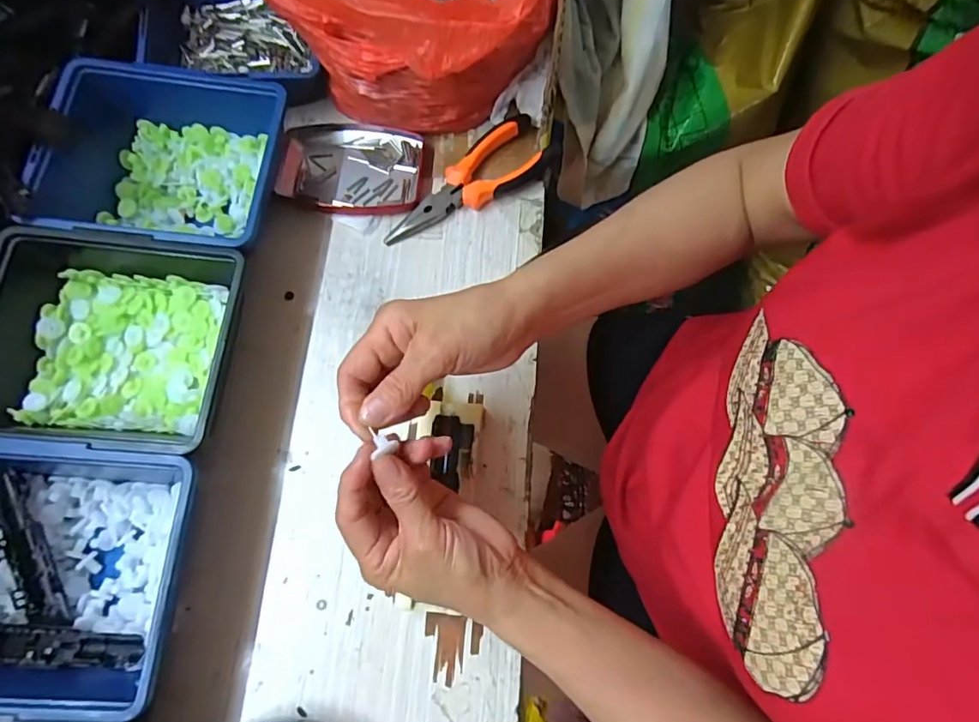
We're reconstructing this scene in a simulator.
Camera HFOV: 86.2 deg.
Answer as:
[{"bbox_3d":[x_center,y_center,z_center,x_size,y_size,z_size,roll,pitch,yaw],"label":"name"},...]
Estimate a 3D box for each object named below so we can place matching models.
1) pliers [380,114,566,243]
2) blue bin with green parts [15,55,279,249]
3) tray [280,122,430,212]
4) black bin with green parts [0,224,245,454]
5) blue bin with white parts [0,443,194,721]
[{"bbox_3d":[-0.018,-0.148,0.439,0.159,0.026,0.053,-35,76,-10],"label":"pliers"},{"bbox_3d":[-0.248,-0.149,0.412,0.163,0.070,0.147,2,73,1],"label":"blue bin with green parts"},{"bbox_3d":[-0.116,-0.162,0.454,0.125,0.019,0.083,8,73,3],"label":"tray"},{"bbox_3d":[-0.261,-0.011,0.365,0.163,0.060,0.143,3,73,1],"label":"black bin with green parts"},{"bbox_3d":[-0.279,0.131,0.332,0.183,0.078,0.146,3,73,1],"label":"blue bin with white parts"}]

